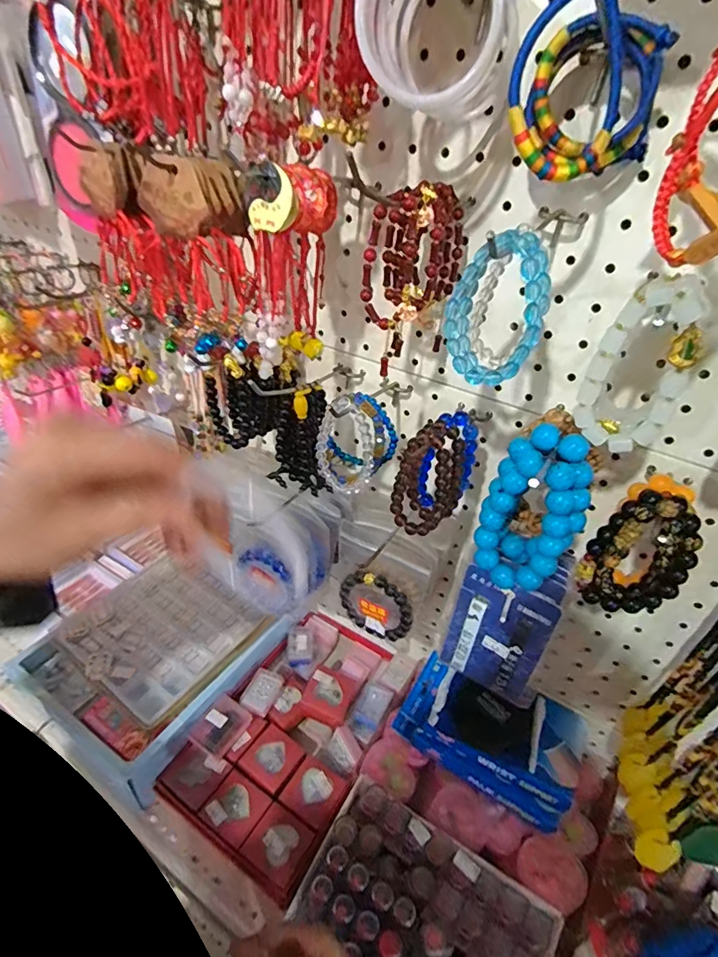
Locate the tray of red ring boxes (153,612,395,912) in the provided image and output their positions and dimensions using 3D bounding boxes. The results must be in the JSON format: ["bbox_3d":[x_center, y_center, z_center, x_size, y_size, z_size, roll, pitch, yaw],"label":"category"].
[{"bbox_3d":[-0.057,0.280,0.542,0.172,0.051,0.270,25,39,23],"label":"tray of red ring boxes"}]

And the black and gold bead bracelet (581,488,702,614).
[{"bbox_3d":[0.170,0.047,0.291,0.051,0.083,0.021,27,40,26],"label":"black and gold bead bracelet"}]

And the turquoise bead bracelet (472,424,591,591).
[{"bbox_3d":[0.111,0.023,0.310,0.057,0.108,0.027,21,38,19],"label":"turquoise bead bracelet"}]

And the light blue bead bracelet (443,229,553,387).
[{"bbox_3d":[0.073,-0.091,0.258,0.049,0.074,0.030,13,36,8],"label":"light blue bead bracelet"}]

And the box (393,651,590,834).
[{"bbox_3d":[0.134,0.249,0.487,0.173,0.070,0.095,22,38,20],"label":"box"}]

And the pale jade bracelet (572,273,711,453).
[{"bbox_3d":[0.148,-0.059,0.254,0.046,0.089,0.015,22,38,20],"label":"pale jade bracelet"}]

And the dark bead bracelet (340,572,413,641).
[{"bbox_3d":[0.016,0.117,0.443,0.071,0.070,0.011,25,39,23],"label":"dark bead bracelet"}]

